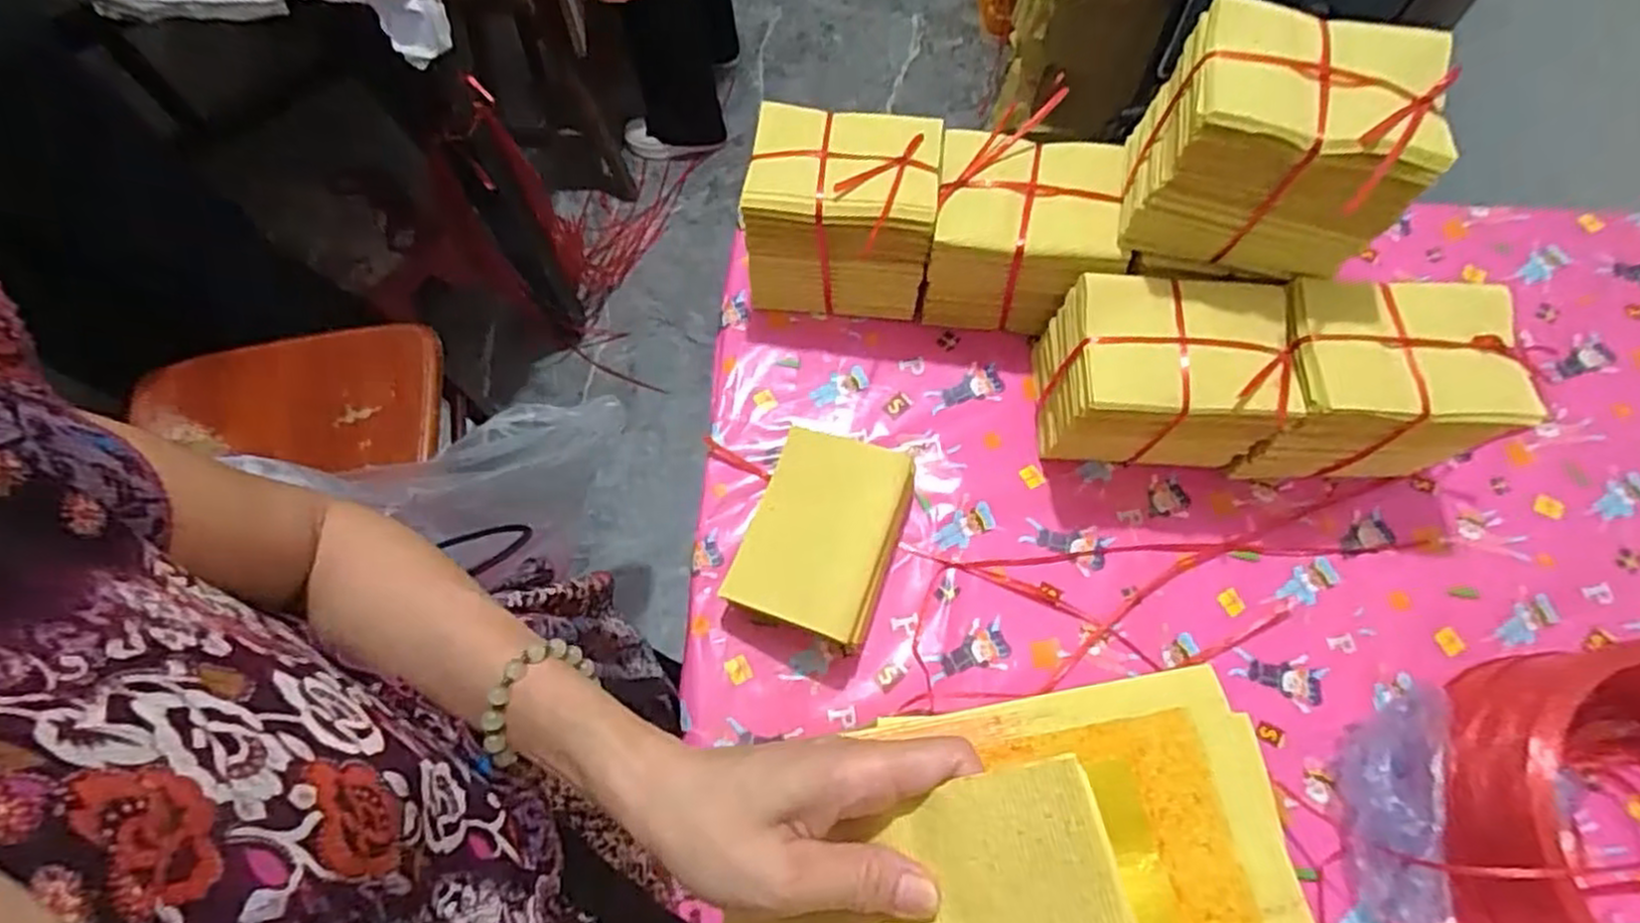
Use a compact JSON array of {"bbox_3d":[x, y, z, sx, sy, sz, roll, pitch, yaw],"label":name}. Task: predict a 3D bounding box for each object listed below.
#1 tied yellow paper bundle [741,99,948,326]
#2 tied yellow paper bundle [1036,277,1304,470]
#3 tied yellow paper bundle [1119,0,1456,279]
[{"bbox_3d":[0.020,-0.226,0.702,0.160,0.146,0.119,6,69,2],"label":"tied yellow paper bundle"},{"bbox_3d":[0.287,-0.070,0.653,0.167,0.149,0.119,5,69,2],"label":"tied yellow paper bundle"},{"bbox_3d":[0.335,-0.230,0.563,0.167,0.132,0.122,11,70,4],"label":"tied yellow paper bundle"}]

